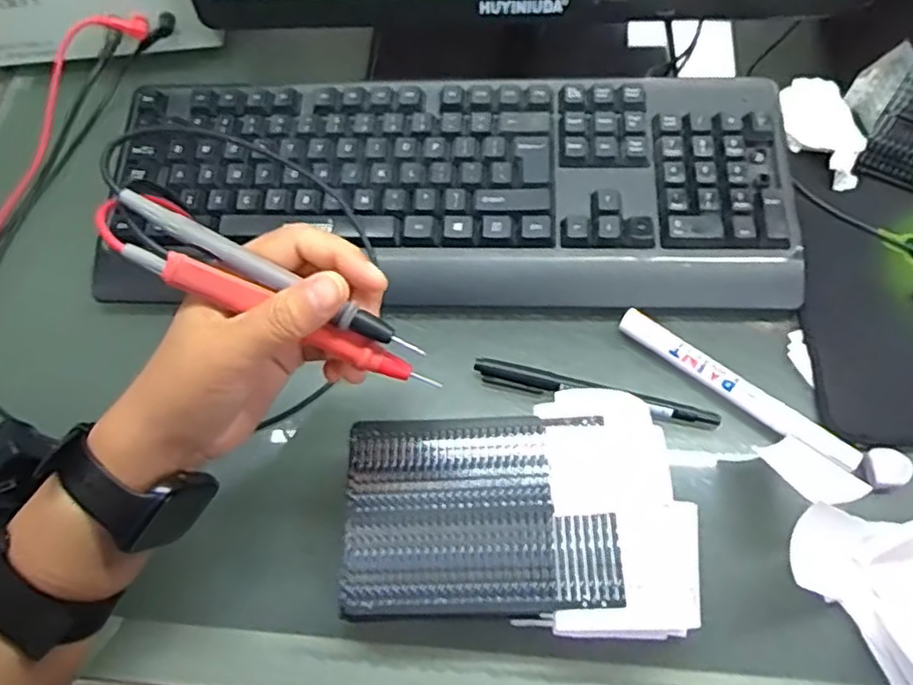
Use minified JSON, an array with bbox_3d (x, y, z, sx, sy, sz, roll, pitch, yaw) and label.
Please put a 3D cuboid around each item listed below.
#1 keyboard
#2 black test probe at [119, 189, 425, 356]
[{"bbox_3d":[-0.007,-0.101,0.435,0.435,0.039,0.158,1,64,4],"label":"keyboard"},{"bbox_3d":[-0.079,-0.029,0.283,0.141,0.010,0.010,28,68,2],"label":"black test probe"}]

